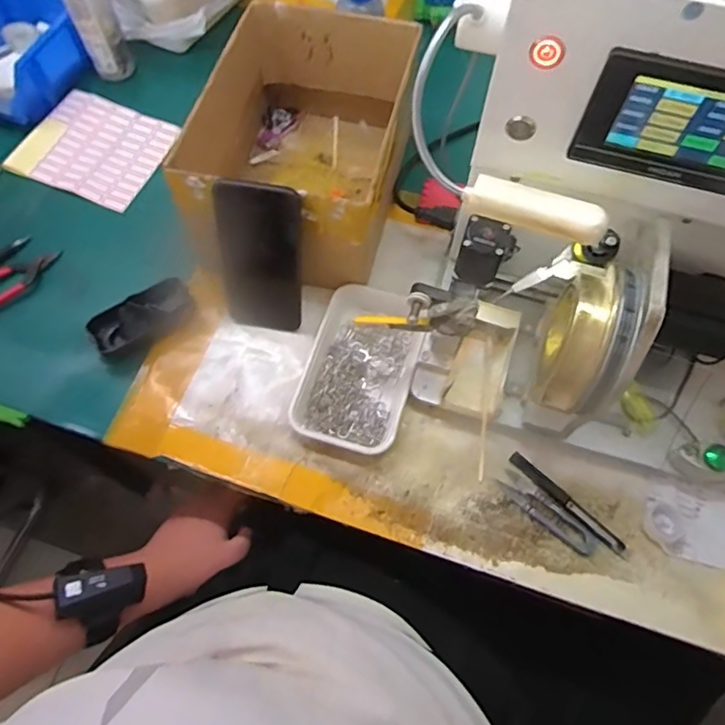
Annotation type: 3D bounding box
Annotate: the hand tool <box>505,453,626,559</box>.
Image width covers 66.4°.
[{"bbox_3d":[0.187,0.128,0.506,0.012,0.004,0.124,-42,71,-17],"label":"hand tool"}]

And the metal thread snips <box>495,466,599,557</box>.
[{"bbox_3d":[0.167,0.137,0.505,0.098,0.004,0.023,40,71,17],"label":"metal thread snips"}]

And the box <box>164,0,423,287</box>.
[{"bbox_3d":[-0.061,-0.232,0.603,0.187,0.138,0.290,10,65,5],"label":"box"}]

